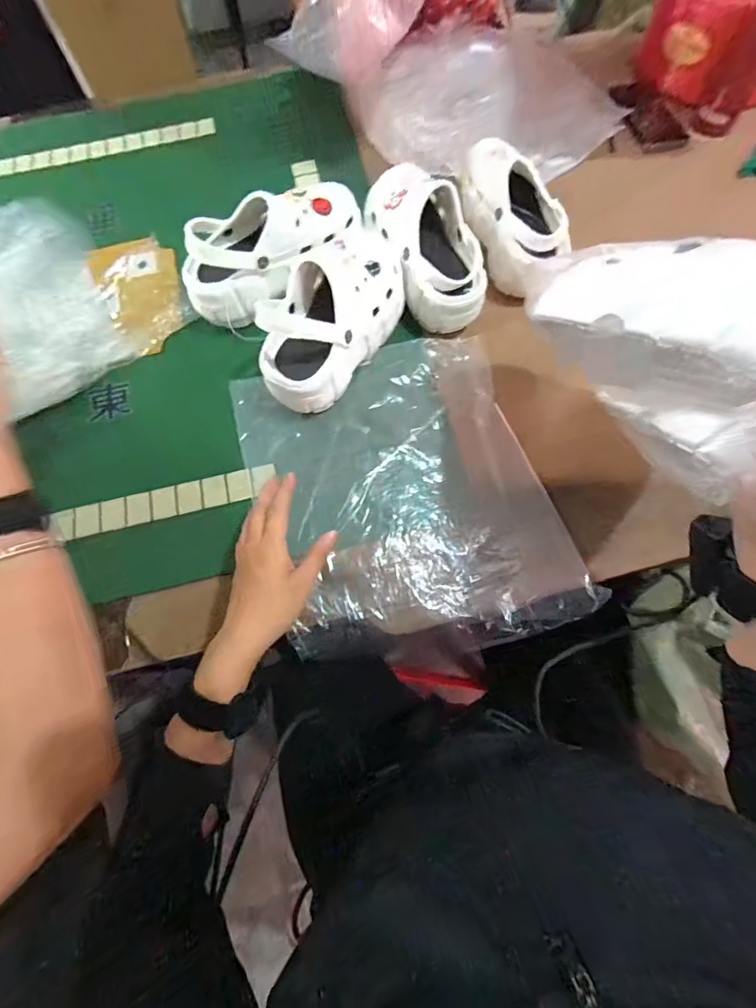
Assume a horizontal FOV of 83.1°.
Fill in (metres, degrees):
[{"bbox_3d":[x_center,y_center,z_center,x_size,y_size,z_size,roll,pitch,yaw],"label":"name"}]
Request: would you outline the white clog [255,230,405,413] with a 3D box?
[{"bbox_3d":[-0.045,-0.244,0.537,0.108,0.117,0.267,29,74,9],"label":"white clog"}]

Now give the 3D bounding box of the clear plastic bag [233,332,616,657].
[{"bbox_3d":[0.029,-0.018,0.515,0.345,0.028,0.373,-13,72,-4],"label":"clear plastic bag"}]

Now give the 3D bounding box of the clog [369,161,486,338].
[{"bbox_3d":[0.061,-0.353,0.578,0.114,0.111,0.237,-17,72,-6],"label":"clog"}]

